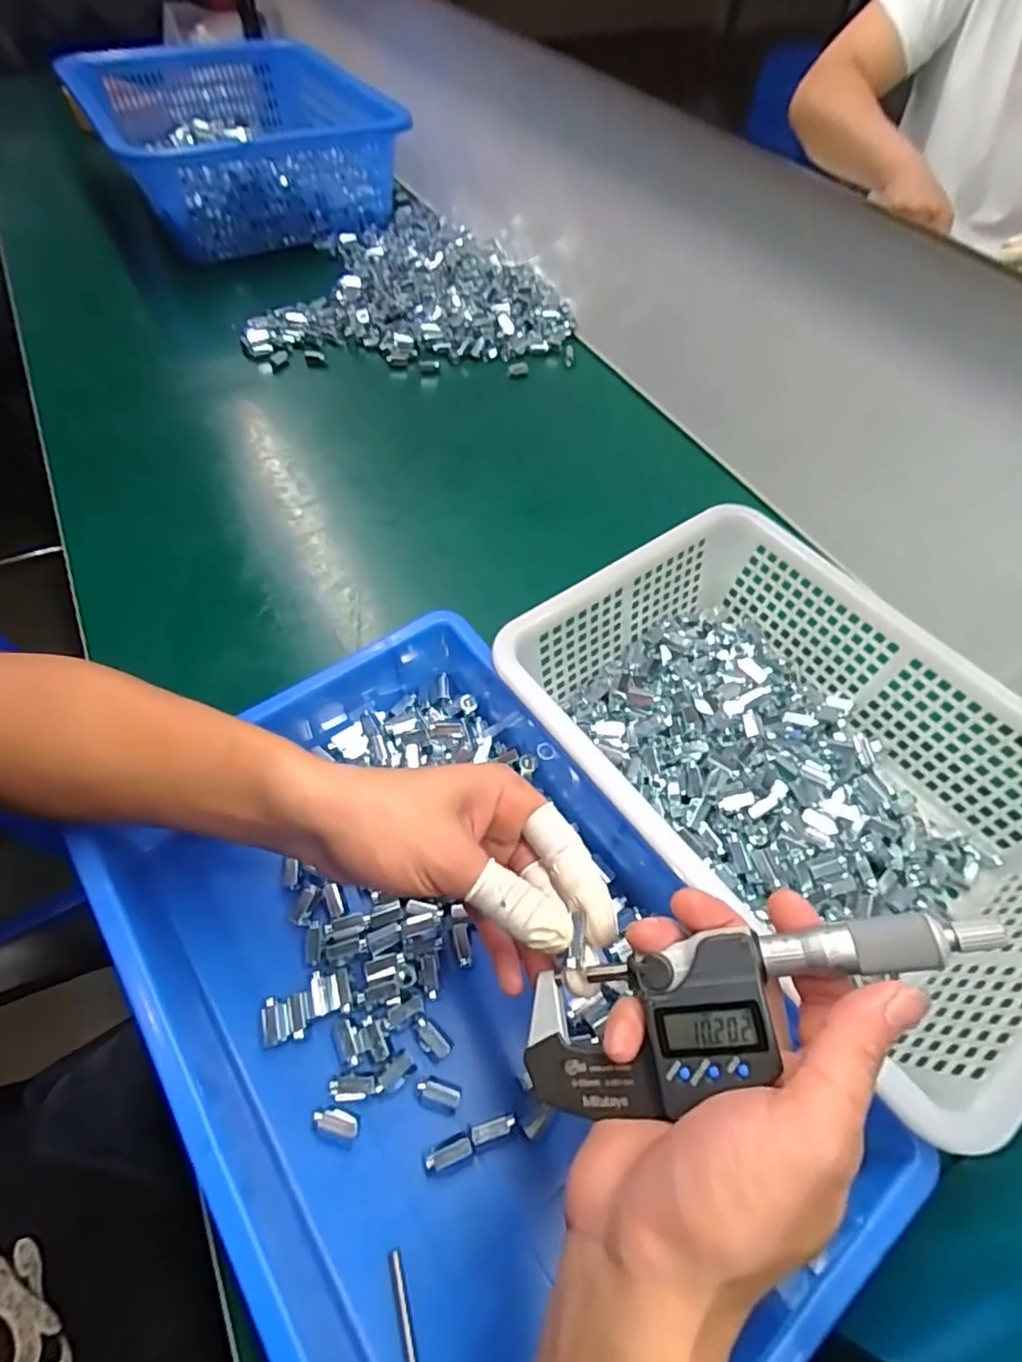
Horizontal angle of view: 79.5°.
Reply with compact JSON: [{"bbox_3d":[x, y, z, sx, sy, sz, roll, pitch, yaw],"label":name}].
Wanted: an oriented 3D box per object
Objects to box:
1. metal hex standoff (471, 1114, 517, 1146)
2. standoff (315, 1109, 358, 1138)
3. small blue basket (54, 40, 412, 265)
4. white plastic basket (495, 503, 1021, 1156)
[{"bbox_3d":[-0.008,0.214,0.293,0.021,0.011,0.008,-12,58,-10],"label":"metal hex standoff"},{"bbox_3d":[-0.083,0.211,0.293,0.021,0.008,0.009,14,57,9],"label":"standoff"},{"bbox_3d":[-0.403,-0.782,0.898,0.354,0.140,0.501,-27,62,-18],"label":"small blue basket"},{"bbox_3d":[0.171,0.049,0.374,0.224,0.089,0.314,-33,63,-21],"label":"white plastic basket"}]

